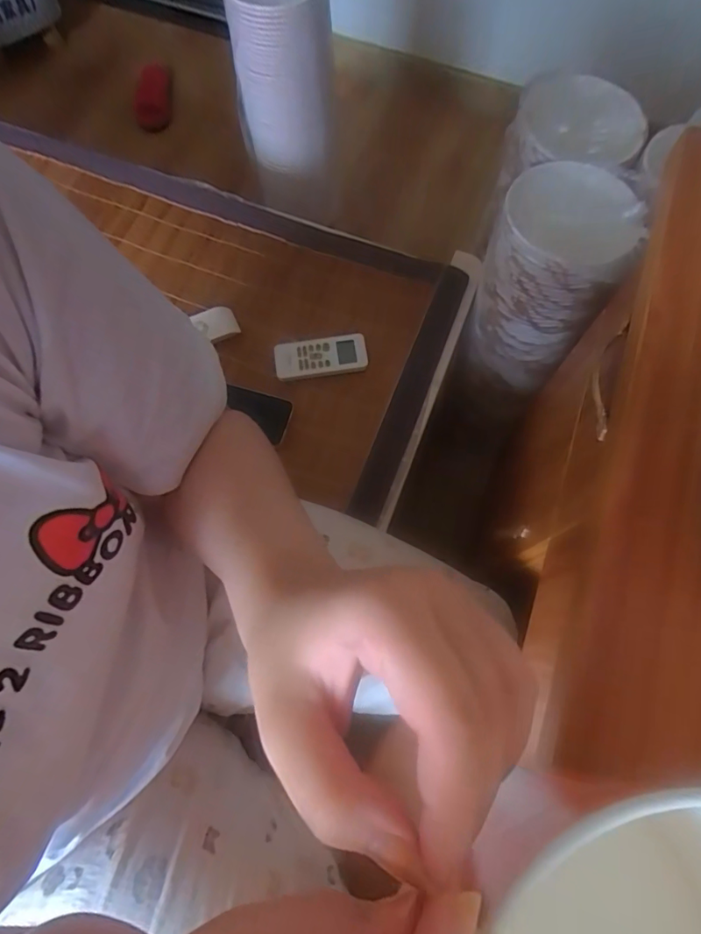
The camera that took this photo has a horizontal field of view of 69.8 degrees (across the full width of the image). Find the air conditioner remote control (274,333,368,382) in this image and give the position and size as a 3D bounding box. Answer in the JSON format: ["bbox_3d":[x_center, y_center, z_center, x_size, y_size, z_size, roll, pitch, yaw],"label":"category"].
[{"bbox_3d":[-0.043,-0.157,0.722,0.130,0.025,0.055,-4,70,-3],"label":"air conditioner remote control"}]

